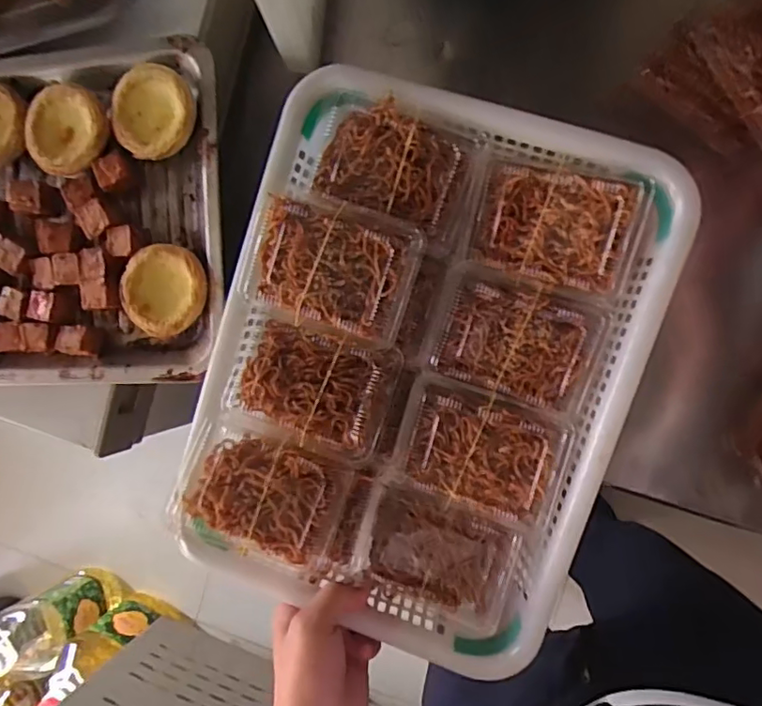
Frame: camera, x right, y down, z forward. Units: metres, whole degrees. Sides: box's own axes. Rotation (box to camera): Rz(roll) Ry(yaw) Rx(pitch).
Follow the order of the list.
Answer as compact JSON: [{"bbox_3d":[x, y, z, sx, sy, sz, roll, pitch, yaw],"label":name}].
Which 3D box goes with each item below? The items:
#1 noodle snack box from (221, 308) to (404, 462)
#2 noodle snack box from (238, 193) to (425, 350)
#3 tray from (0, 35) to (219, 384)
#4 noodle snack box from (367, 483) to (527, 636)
[{"bbox_3d":[-0.050,0.023,0.411,0.122,0.038,0.082,16,93,8],"label":"noodle snack box"},{"bbox_3d":[-0.034,-0.060,0.402,0.114,0.043,0.084,18,93,8],"label":"noodle snack box"},{"bbox_3d":[-0.285,-0.111,0.471,0.316,0.034,0.266,-2,90,9],"label":"tray"},{"bbox_3d":[0.045,0.152,0.425,0.111,0.036,0.090,14,93,8],"label":"noodle snack box"}]

